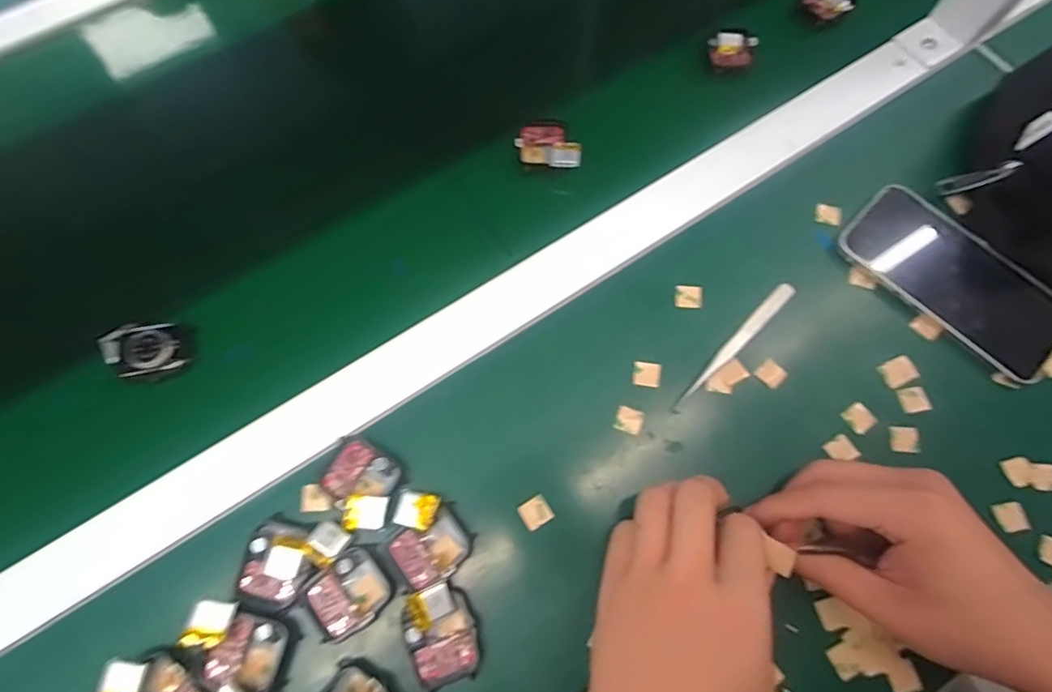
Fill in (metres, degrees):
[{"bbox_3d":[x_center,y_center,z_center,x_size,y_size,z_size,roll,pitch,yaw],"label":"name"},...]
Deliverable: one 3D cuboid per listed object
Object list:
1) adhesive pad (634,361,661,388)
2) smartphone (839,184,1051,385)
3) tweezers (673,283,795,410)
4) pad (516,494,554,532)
[{"bbox_3d":[0.078,0.018,0.340,0.017,0.004,0.016,7,71,4],"label":"adhesive pad"},{"bbox_3d":[0.290,-0.045,0.355,0.148,0.017,0.073,42,76,14],"label":"smartphone"},{"bbox_3d":[0.137,-0.002,0.346,0.114,0.008,0.011,-43,75,-13],"label":"tweezers"},{"bbox_3d":[0.006,0.098,0.313,0.017,0.004,0.016,-31,73,-10],"label":"pad"}]

